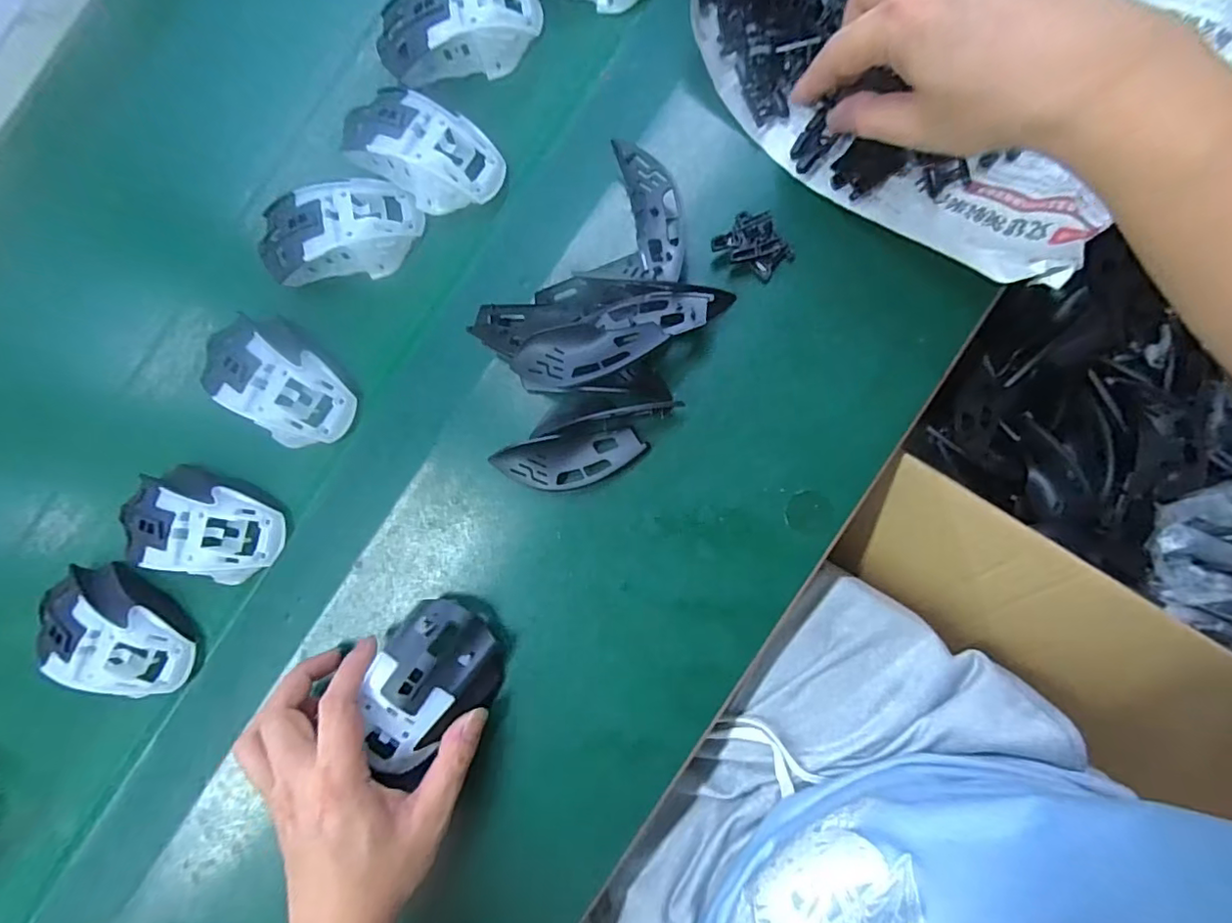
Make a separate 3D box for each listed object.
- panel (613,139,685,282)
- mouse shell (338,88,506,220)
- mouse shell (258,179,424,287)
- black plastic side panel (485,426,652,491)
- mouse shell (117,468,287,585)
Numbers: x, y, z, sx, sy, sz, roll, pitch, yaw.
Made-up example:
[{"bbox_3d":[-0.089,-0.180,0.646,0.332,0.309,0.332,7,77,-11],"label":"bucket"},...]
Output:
[{"bbox_3d":[0.026,-0.161,0.368,0.033,0.025,0.098,-11,84,6],"label":"panel"},{"bbox_3d":[-0.133,-0.217,0.386,0.112,0.038,0.067,37,91,8],"label":"mouse shell"},{"bbox_3d":[-0.195,-0.163,0.392,0.110,0.031,0.063,-6,85,7],"label":"mouse shell"},{"bbox_3d":[-0.030,0.001,0.365,0.099,0.008,0.034,-7,85,7],"label":"black plastic side panel"},{"bbox_3d":[-0.285,0.042,0.384,0.105,0.034,0.069,14,88,8],"label":"mouse shell"}]

